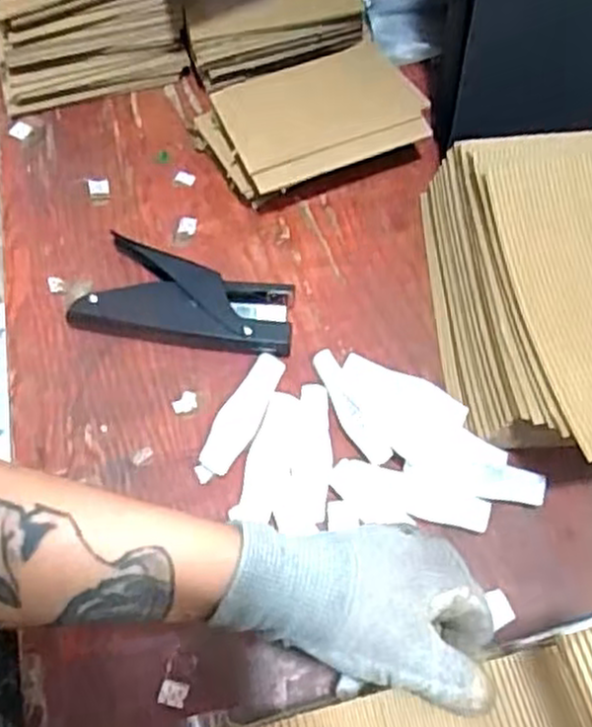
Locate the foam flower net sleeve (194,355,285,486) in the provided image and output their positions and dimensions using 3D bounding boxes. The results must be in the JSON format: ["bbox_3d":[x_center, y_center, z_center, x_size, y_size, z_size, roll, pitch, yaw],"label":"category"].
[{"bbox_3d":[-0.037,0.037,0.513,0.026,0.008,0.096,29,69,10],"label":"foam flower net sleeve"}]

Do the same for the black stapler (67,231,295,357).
[{"bbox_3d":[-0.076,-0.048,0.542,0.146,0.025,0.071,7,67,1],"label":"black stapler"}]

